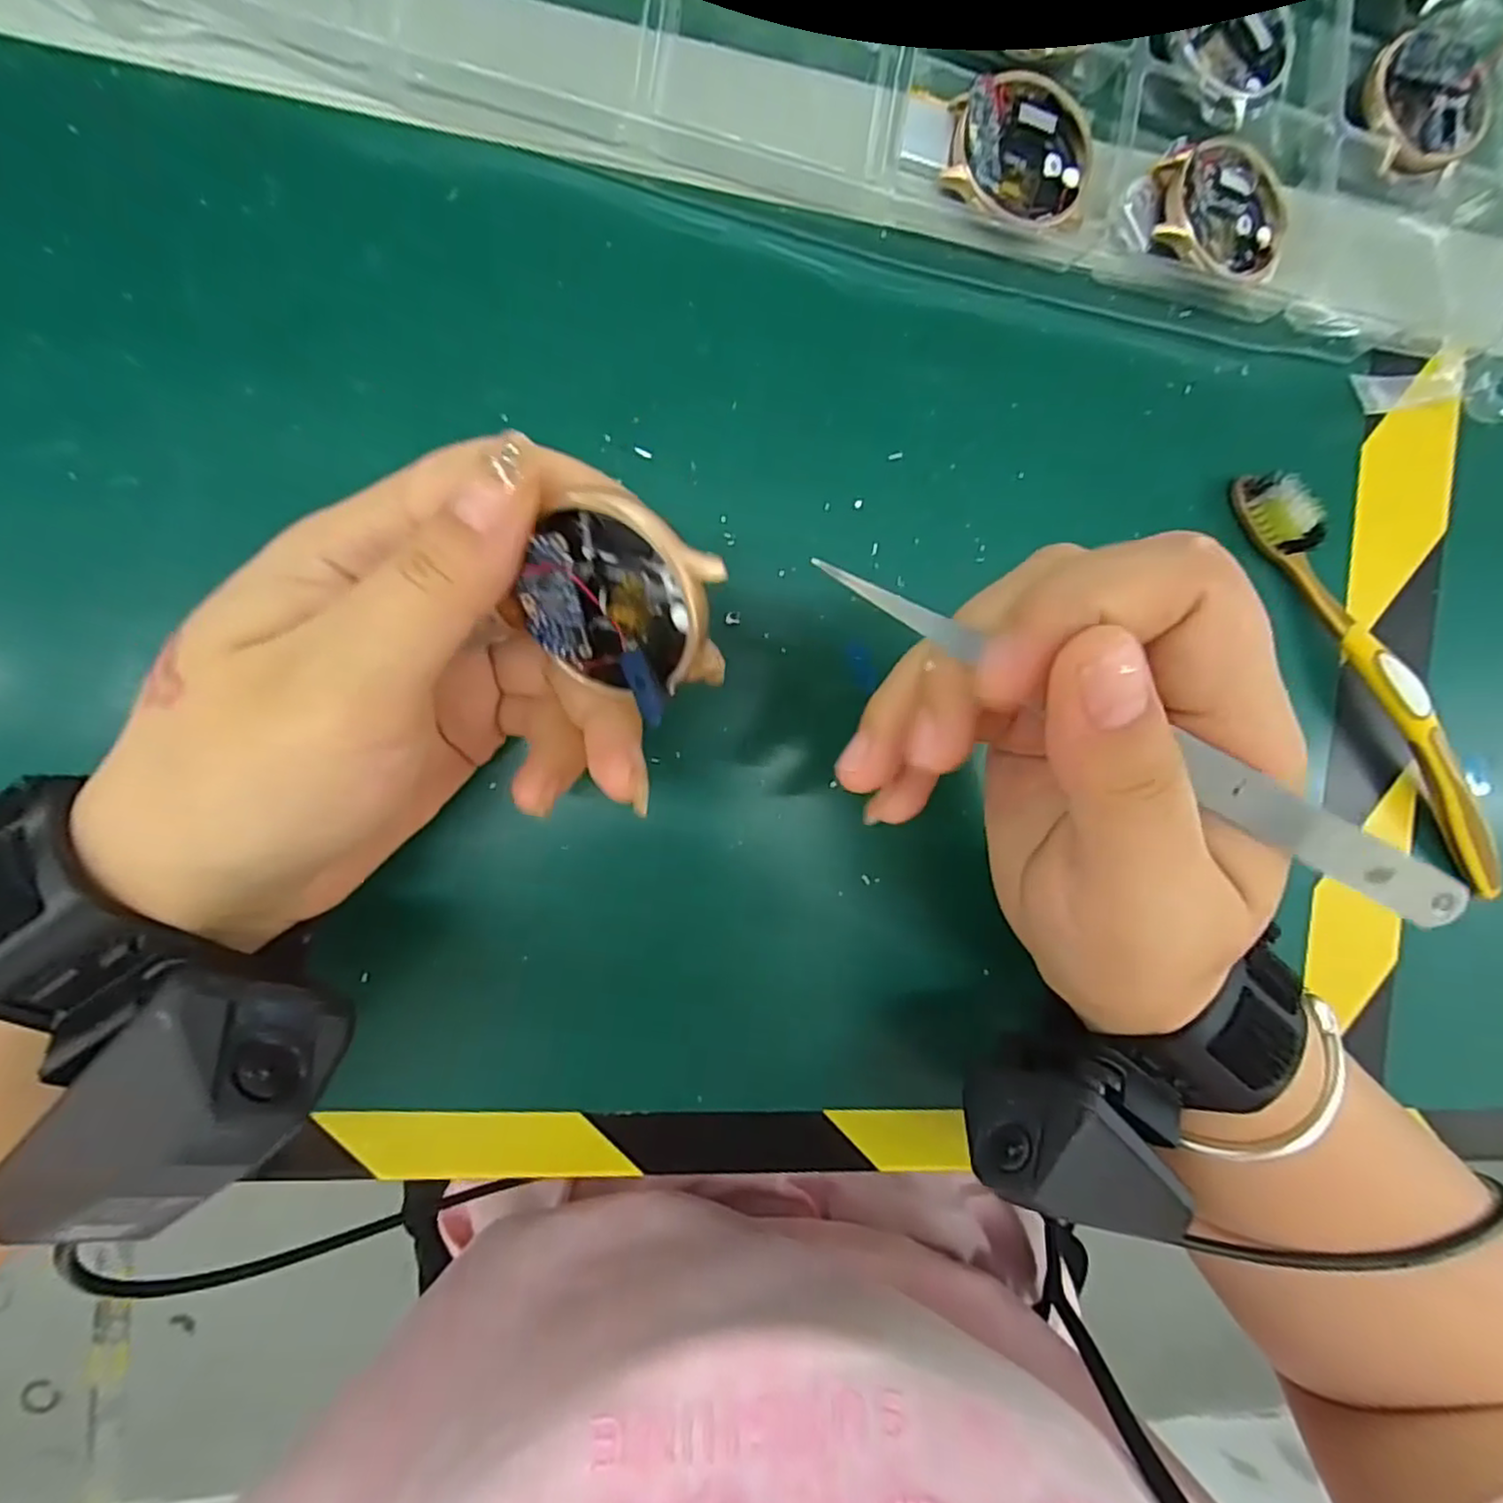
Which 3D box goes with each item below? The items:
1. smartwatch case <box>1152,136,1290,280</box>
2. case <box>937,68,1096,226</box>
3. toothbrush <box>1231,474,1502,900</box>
[{"bbox_3d":[0.152,-0.174,0.225,0.047,0.012,0.043,-4,94,-9],"label":"smartwatch case"},{"bbox_3d":[0.083,-0.185,0.213,0.045,0.012,0.043,5,92,-9],"label":"case"},{"bbox_3d":[0.221,-0.021,0.243,0.013,0.021,0.178,-37,98,-6],"label":"toothbrush"}]

